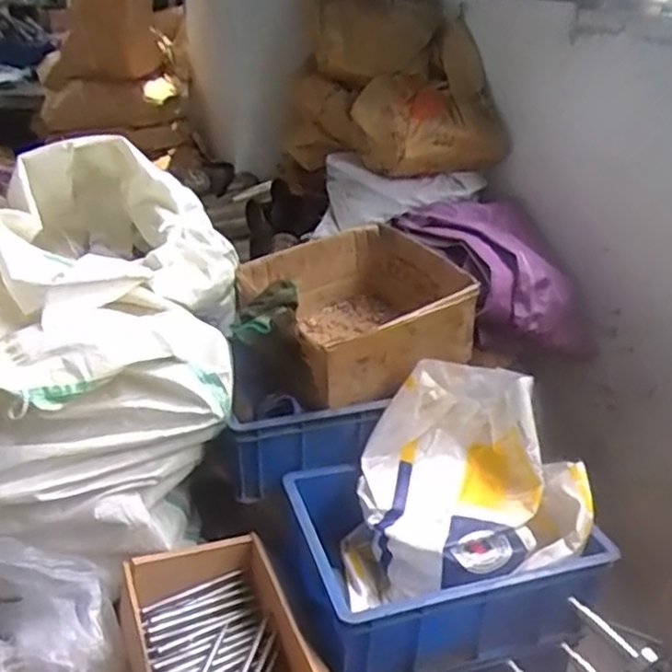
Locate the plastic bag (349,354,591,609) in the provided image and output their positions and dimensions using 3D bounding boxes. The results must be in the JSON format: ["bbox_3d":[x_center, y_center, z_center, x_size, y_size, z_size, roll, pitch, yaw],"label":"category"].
[{"bbox_3d":[0.192,0.221,1.052,0.322,0.242,0.293,6,27,6],"label":"plastic bag"}]

